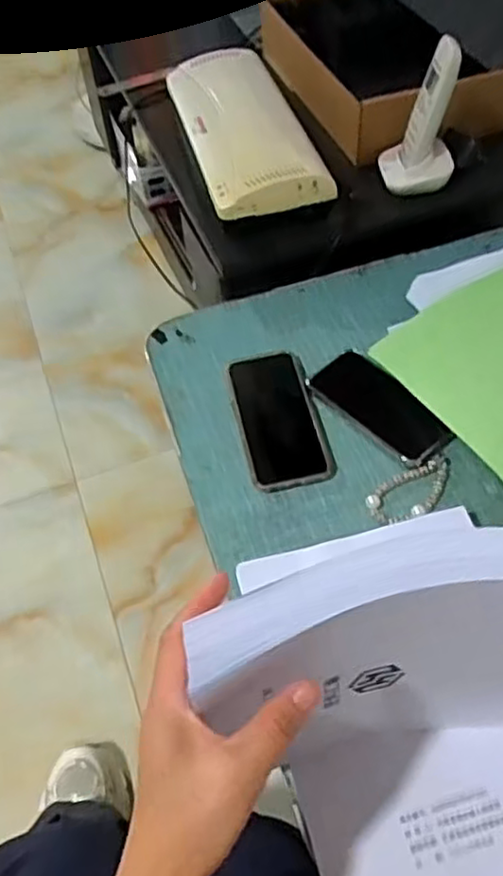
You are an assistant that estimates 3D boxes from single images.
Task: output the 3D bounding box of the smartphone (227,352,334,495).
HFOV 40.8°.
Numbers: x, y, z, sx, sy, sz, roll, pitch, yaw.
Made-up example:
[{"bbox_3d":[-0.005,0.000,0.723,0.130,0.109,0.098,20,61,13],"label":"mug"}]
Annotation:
[{"bbox_3d":[0.028,-0.020,0.696,0.082,0.013,0.157,-14,61,-2],"label":"smartphone"}]

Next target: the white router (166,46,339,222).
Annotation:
[{"bbox_3d":[-0.016,-0.405,0.862,0.136,0.040,0.359,-14,54,-7],"label":"white router"}]

